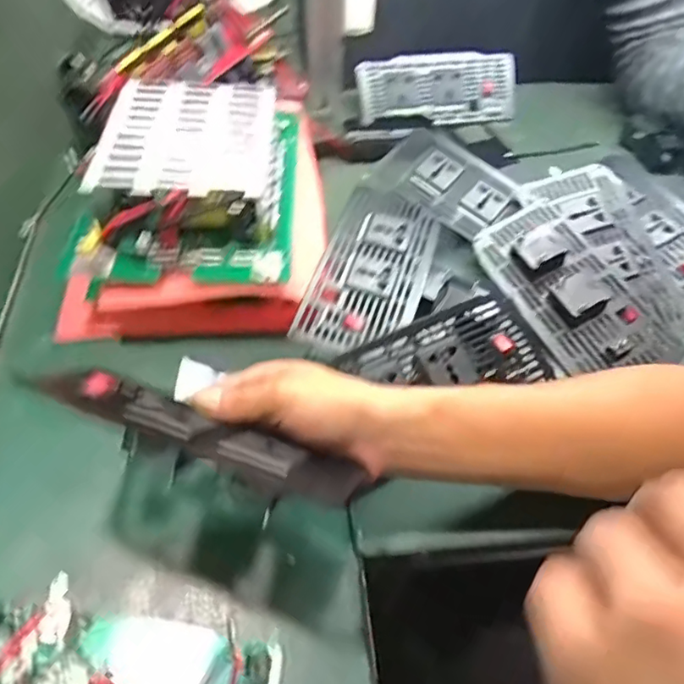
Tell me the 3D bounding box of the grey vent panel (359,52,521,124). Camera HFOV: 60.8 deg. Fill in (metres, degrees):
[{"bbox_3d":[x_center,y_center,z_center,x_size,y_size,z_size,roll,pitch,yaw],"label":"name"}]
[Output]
[{"bbox_3d":[0.119,-0.308,0.711,0.192,0.081,0.034,-4,20,-1],"label":"grey vent panel"}]

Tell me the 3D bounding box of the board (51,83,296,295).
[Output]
[{"bbox_3d":[-0.130,-0.154,0.522,0.176,0.080,0.236,1,51,-1],"label":"board"}]

